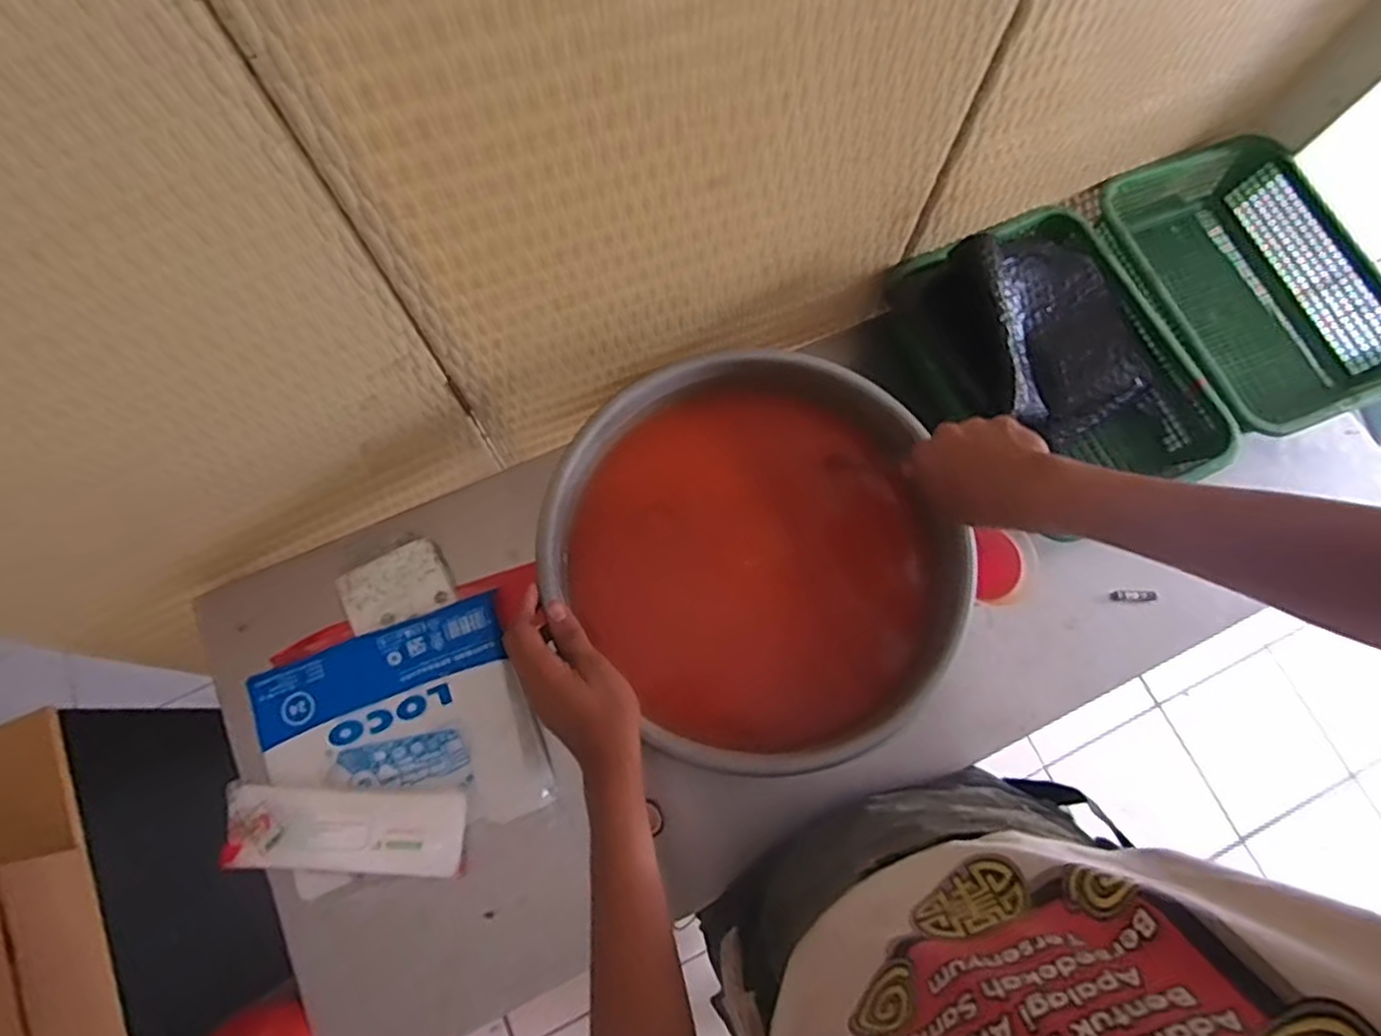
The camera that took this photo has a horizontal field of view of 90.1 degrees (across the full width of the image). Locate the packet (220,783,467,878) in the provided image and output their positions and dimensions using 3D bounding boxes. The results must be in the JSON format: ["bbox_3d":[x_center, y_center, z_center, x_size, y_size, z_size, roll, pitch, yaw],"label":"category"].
[{"bbox_3d":[-0.322,0.292,0.643,0.211,0.023,0.072,3,74,-1],"label":"packet"}]

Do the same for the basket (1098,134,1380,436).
[{"bbox_3d":[0.640,-0.262,0.834,0.277,0.130,0.358,-27,77,-8],"label":"basket"}]

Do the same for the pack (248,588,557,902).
[{"bbox_3d":[-0.285,0.212,0.677,0.247,0.021,0.220,-19,76,-7],"label":"pack"}]

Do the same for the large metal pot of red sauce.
[{"bbox_3d":[0.070,0.047,0.656,0.331,0.152,0.379,-35,78,-10],"label":"large metal pot of red sauce"}]

